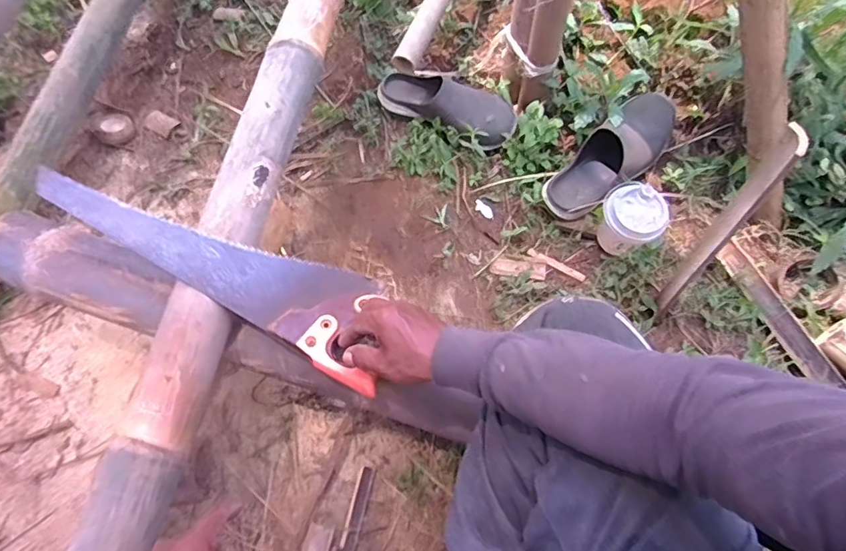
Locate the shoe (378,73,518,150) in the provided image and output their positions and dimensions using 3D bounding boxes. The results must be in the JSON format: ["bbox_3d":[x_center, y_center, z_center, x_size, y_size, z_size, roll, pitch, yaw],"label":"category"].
[{"bbox_3d":[0.039,-0.312,0.937,0.269,0.077,0.092,26,67,28],"label":"shoe"}]

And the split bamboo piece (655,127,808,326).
[{"bbox_3d":[0.342,-0.036,0.624,0.028,0.354,0.040,40,71,20],"label":"split bamboo piece"}]

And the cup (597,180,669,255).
[{"bbox_3d":[0.308,-0.072,0.790,0.091,0.113,0.077,26,67,14],"label":"cup"}]

